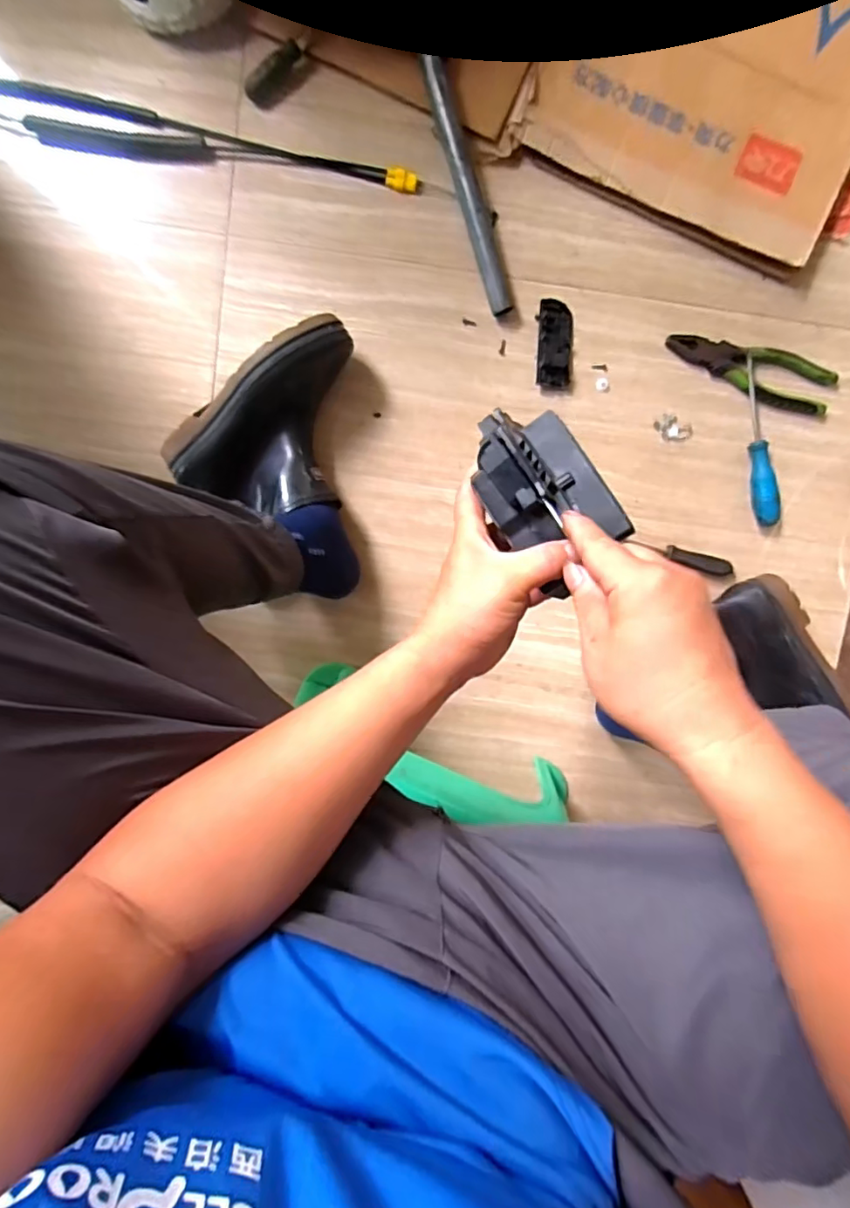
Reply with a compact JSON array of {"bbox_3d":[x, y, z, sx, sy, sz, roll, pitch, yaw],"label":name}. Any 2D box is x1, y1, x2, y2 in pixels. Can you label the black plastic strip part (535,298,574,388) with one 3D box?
[{"bbox_3d":[0.152,-0.304,0.648,0.043,0.021,0.099,-1,97,1],"label":"black plastic strip part"}]

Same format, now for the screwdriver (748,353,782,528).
[{"bbox_3d":[0.395,-0.190,0.660,0.027,0.027,0.194,-12,97,2],"label":"screwdriver"}]

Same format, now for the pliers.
[{"bbox_3d":[0.382,-0.273,0.654,0.198,0.020,0.050,15,97,-1],"label":"pliers"}]

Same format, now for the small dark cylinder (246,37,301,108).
[{"bbox_3d":[-0.167,-0.591,0.623,0.073,0.021,0.022,-40,95,5],"label":"small dark cylinder"}]

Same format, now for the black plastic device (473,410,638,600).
[{"bbox_3d":[0.076,-0.074,0.363,0.076,0.041,0.116,-35,95,5],"label":"black plastic device"}]

